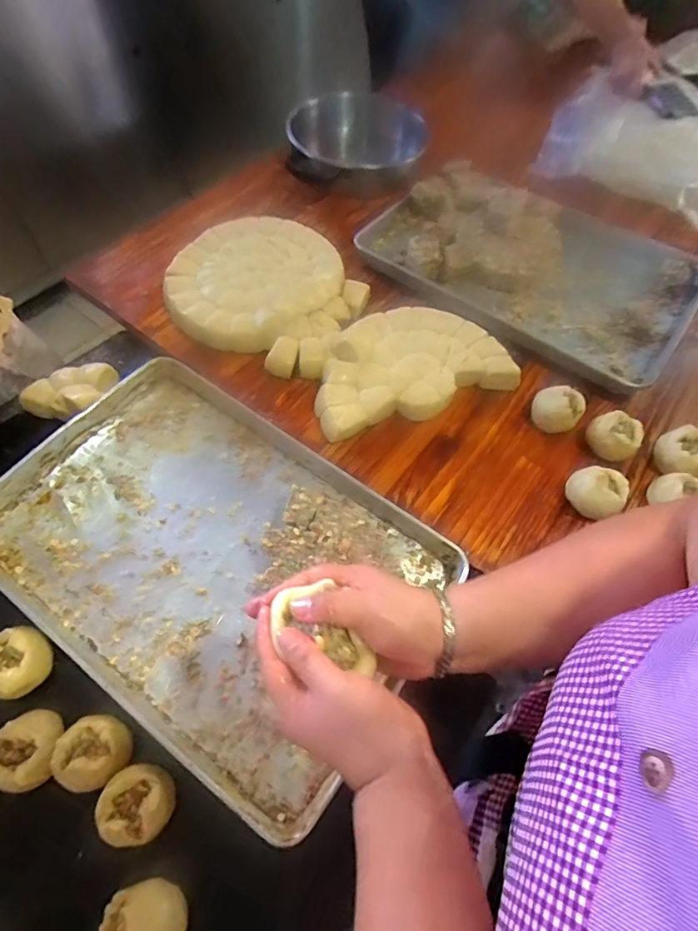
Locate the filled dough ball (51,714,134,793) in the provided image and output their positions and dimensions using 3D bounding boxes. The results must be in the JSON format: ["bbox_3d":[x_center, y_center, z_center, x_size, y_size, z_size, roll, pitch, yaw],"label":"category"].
[{"bbox_3d":[-0.287,0.320,0.544,0.078,0.041,0.073,-18,60,-12],"label":"filled dough ball"}]

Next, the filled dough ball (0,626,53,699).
[{"bbox_3d":[-0.403,0.242,0.595,0.079,0.053,0.076,1,58,-1],"label":"filled dough ball"}]

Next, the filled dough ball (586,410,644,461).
[{"bbox_3d":[0.404,-0.043,0.747,0.072,0.067,0.069,1,58,-1],"label":"filled dough ball"}]

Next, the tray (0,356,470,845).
[{"bbox_3d":[-0.188,0.118,0.675,0.603,0.063,0.400,33,63,17],"label":"tray"}]

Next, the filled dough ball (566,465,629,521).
[{"bbox_3d":[0.353,0.040,0.702,0.066,0.060,0.075,-32,64,-19],"label":"filled dough ball"}]

